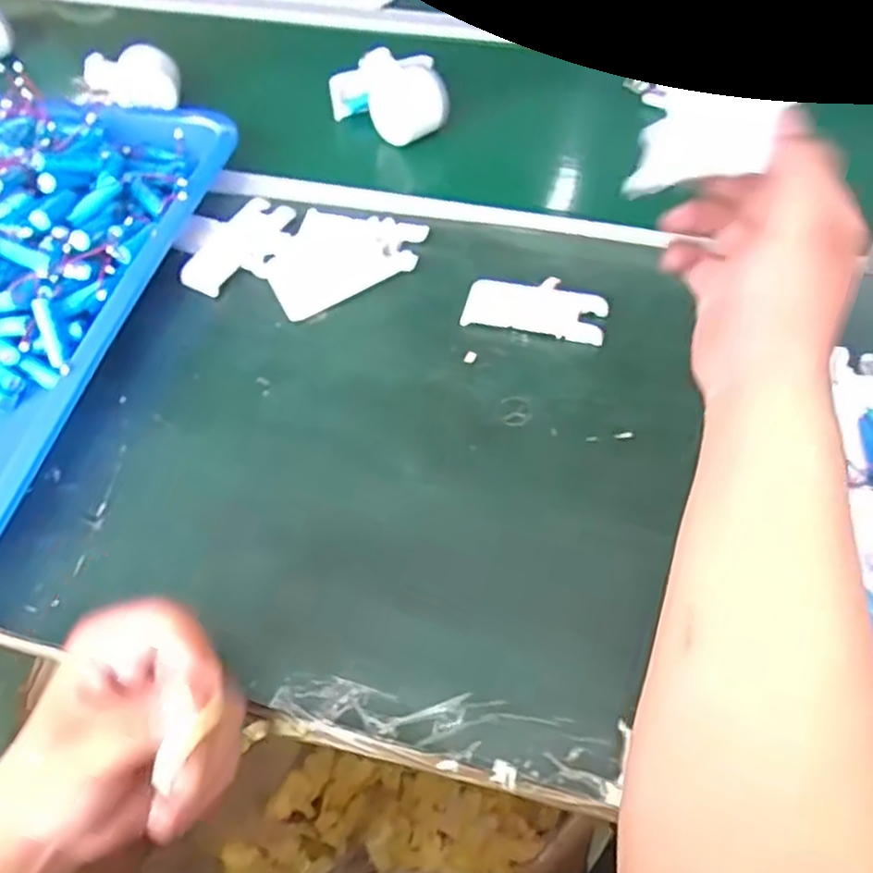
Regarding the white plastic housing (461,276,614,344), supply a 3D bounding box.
[{"bbox_3d":[0.076,-0.100,0.553,0.103,0.005,0.055,10,56,11],"label":"white plastic housing"}]

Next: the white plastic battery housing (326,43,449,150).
[{"bbox_3d":[-0.041,-0.324,0.688,0.116,0.084,0.045,30,16,3],"label":"white plastic battery housing"}]

